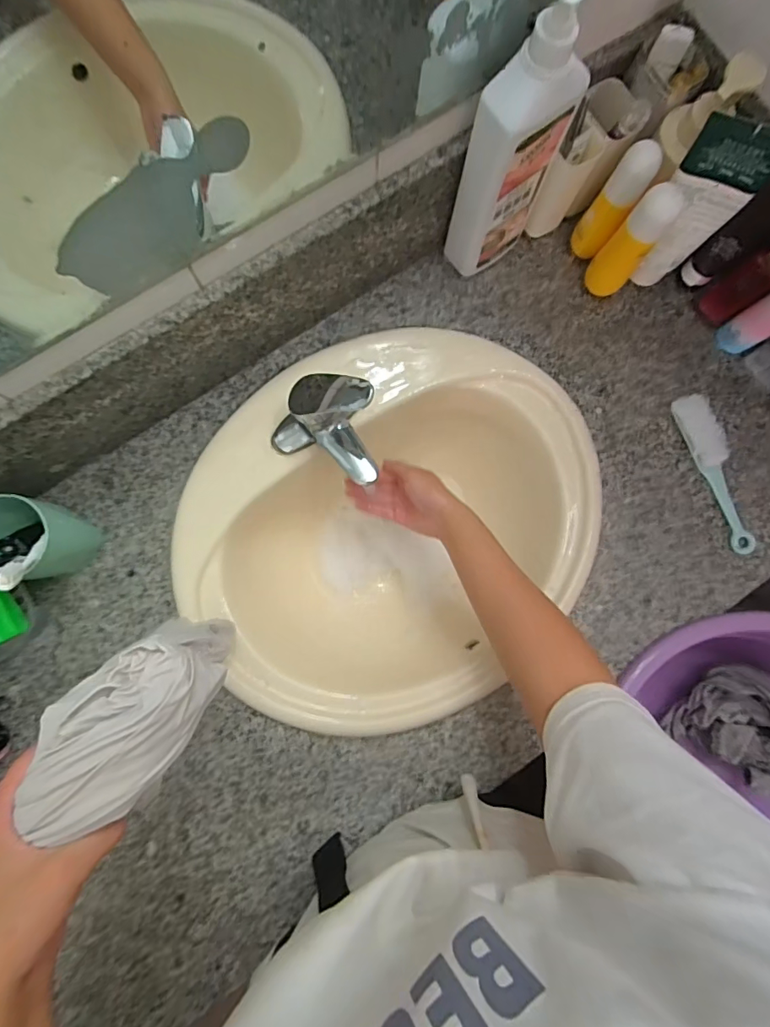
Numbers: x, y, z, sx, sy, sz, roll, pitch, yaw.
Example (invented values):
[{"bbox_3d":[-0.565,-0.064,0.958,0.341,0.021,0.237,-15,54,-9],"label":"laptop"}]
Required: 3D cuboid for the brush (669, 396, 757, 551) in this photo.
[{"bbox_3d":[0.412,-0.051,0.580,0.039,0.022,0.203,-16,85,-4],"label":"brush"}]

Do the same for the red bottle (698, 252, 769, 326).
[{"bbox_3d":[0.428,-0.276,0.542,0.034,0.151,0.042,-37,86,-5],"label":"red bottle"}]

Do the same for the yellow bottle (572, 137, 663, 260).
[{"bbox_3d":[0.264,-0.356,0.555,0.043,0.149,0.041,0,84,-2],"label":"yellow bottle"}]

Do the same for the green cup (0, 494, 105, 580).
[{"bbox_3d":[-0.371,0.027,0.509,0.080,0.112,0.073,17,83,0],"label":"green cup"}]

